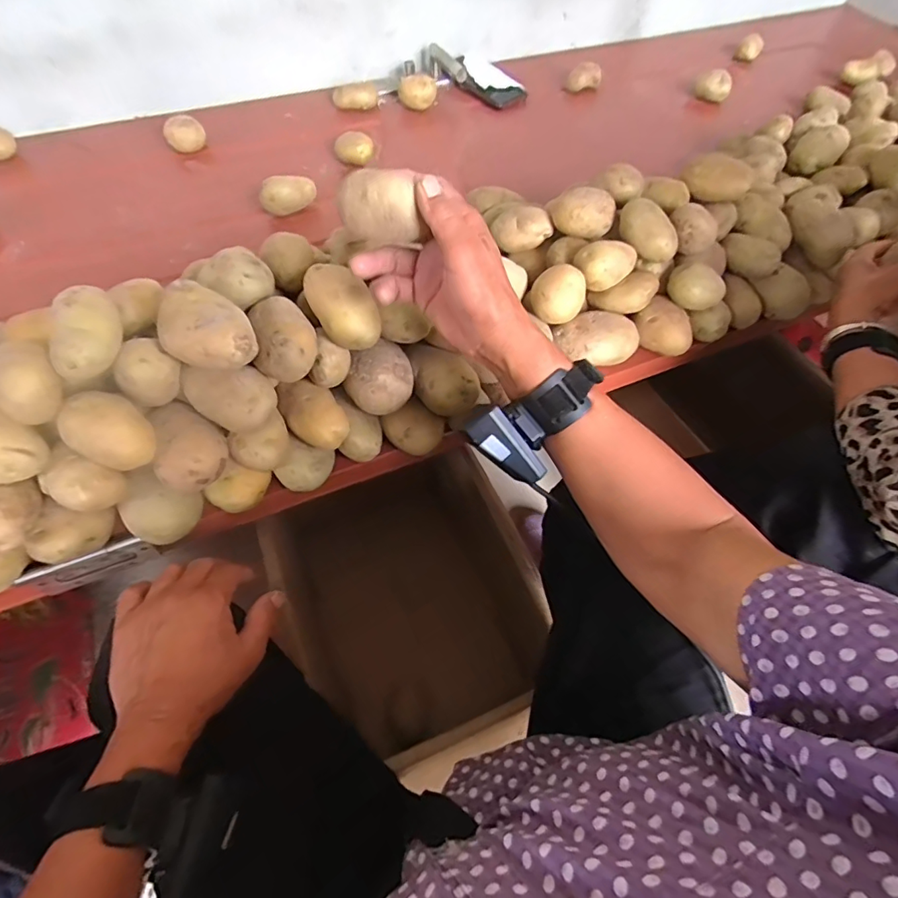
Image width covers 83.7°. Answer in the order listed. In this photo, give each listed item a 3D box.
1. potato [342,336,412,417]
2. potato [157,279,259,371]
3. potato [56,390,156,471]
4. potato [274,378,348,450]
[{"bbox_3d":[-0.063,-0.057,0.462,0.058,0.058,0.058,-4,59,-4],"label":"potato"},{"bbox_3d":[-0.186,-0.088,0.387,0.059,0.047,0.079,-30,64,-19],"label":"potato"},{"bbox_3d":[-0.262,-0.015,0.386,0.038,0.065,0.047,7,56,49],"label":"potato"},{"bbox_3d":[-0.121,-0.031,0.451,0.046,0.034,0.070,-34,81,1],"label":"potato"}]

